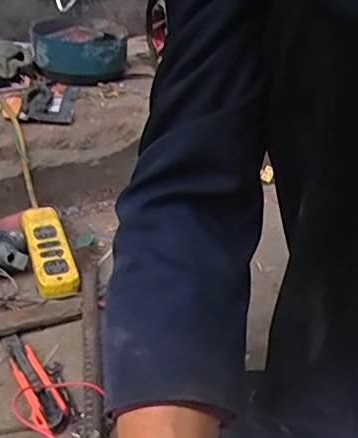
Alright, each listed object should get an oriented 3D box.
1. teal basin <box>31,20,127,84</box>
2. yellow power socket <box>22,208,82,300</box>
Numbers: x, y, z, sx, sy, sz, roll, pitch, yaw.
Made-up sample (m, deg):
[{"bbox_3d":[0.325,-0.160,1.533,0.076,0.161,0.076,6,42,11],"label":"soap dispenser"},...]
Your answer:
[{"bbox_3d":[-0.210,-0.355,1.171,0.183,0.077,0.220,-6,29,-10],"label":"teal basin"},{"bbox_3d":[-0.198,0.042,0.841,0.059,0.036,0.199,-10,31,-19],"label":"yellow power socket"}]

